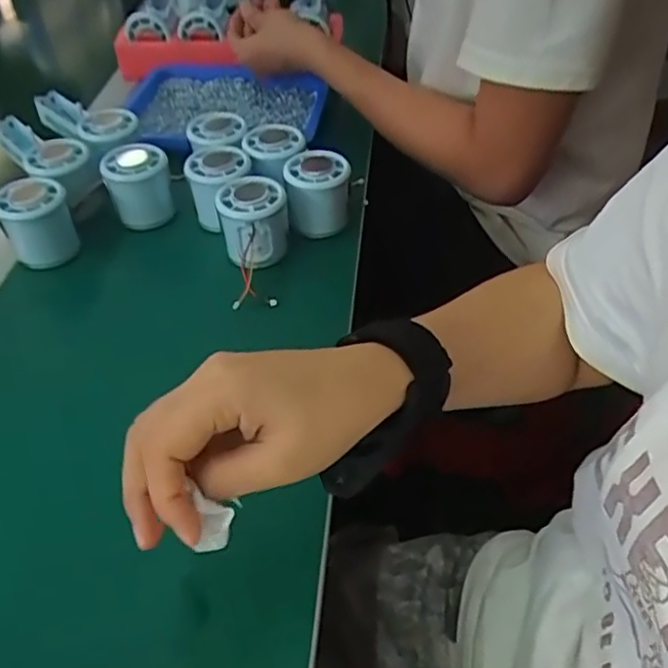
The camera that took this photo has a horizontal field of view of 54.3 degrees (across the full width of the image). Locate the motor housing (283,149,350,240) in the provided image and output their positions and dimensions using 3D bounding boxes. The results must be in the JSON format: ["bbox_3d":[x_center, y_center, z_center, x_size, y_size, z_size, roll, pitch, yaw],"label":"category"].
[{"bbox_3d":[-0.014,-0.126,0.582,0.053,0.056,0.056,-8,45,-3],"label":"motor housing"}]

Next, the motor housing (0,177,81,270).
[{"bbox_3d":[-0.259,-0.098,0.571,0.056,0.058,0.059,-23,48,-17],"label":"motor housing"}]

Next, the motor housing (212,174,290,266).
[{"bbox_3d":[-0.068,-0.094,0.553,0.057,0.053,0.062,-14,46,-9],"label":"motor housing"}]

